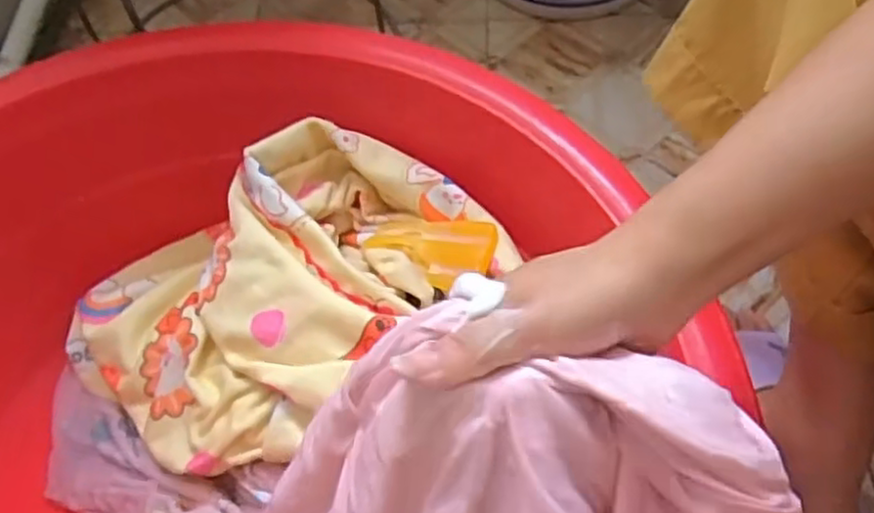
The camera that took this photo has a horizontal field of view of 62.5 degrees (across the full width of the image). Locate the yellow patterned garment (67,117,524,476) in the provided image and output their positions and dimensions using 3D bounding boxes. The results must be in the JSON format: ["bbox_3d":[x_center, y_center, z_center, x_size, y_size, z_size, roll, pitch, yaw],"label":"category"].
[{"bbox_3d":[-0.137,0.020,0.571,0.312,0.116,0.248,-35,61,-18],"label":"yellow patterned garment"}]

